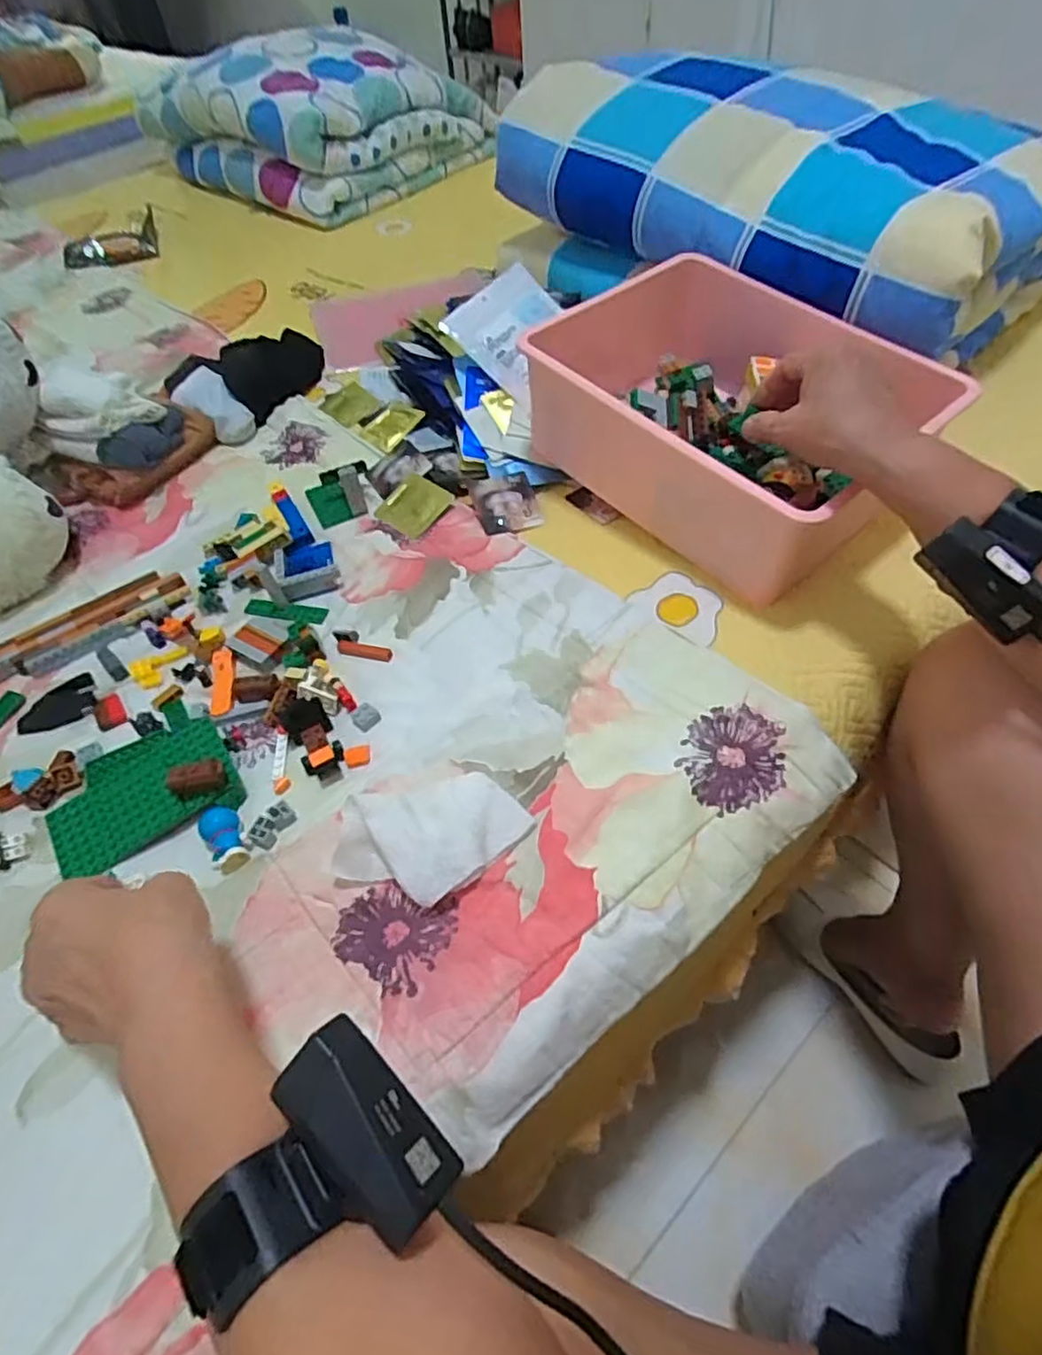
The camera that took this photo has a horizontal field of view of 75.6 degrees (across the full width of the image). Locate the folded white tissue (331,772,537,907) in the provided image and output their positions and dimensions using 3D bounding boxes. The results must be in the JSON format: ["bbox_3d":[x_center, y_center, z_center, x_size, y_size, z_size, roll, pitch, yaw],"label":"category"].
[{"bbox_3d":[-0.058,0.095,0.421,0.108,0.032,0.083,-39,59,-23],"label":"folded white tissue"}]

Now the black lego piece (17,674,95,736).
[{"bbox_3d":[-0.374,0.023,0.540,0.060,0.006,0.038,-25,55,-14],"label":"black lego piece"}]

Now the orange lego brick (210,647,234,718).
[{"bbox_3d":[-0.243,0.005,0.546,0.018,0.010,0.071,-13,53,-5],"label":"orange lego brick"}]

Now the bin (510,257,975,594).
[{"bbox_3d":[0.187,-0.242,0.601,0.265,0.130,0.315,-37,59,-22],"label":"bin"}]

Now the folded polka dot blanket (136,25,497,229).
[{"bbox_3d":[-0.391,-1.052,1.249,0.552,0.199,0.402,32,61,27],"label":"folded polka dot blanket"}]

